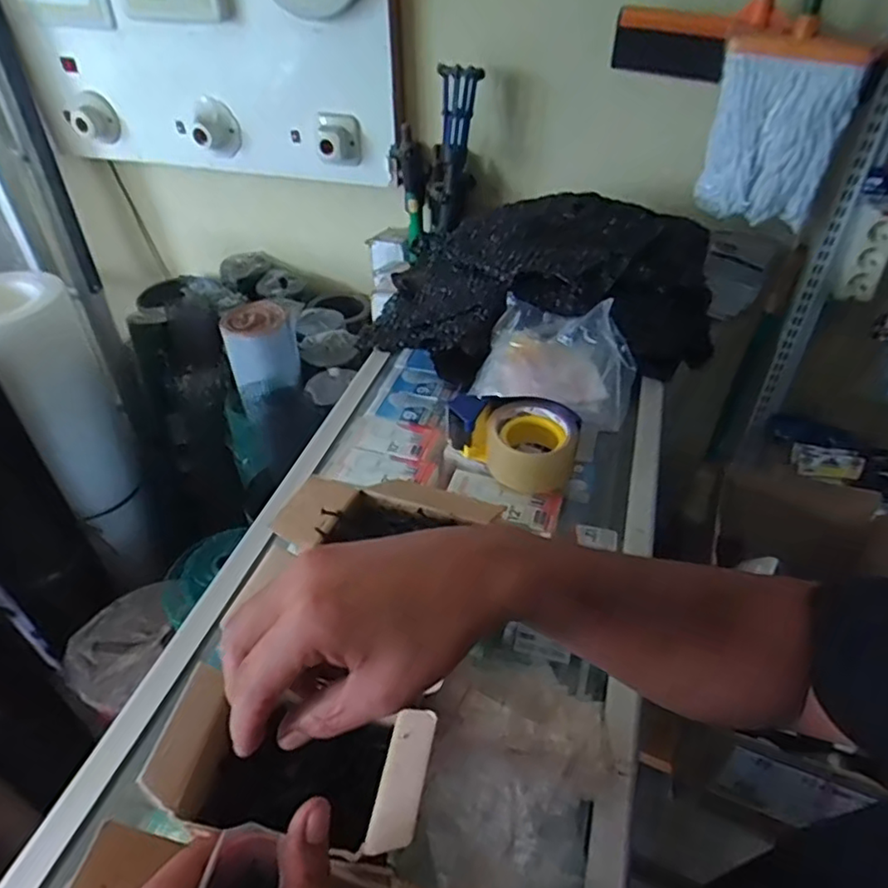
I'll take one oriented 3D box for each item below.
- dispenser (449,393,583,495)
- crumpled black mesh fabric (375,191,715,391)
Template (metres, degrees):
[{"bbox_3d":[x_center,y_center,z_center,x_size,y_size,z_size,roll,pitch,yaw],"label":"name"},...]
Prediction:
[{"bbox_3d":[0.073,-0.004,0.705,0.138,0.066,0.089,14,43,16],"label":"dispenser"},{"bbox_3d":[0.149,-0.235,0.919,0.487,0.125,0.347,3,41,4],"label":"crumpled black mesh fabric"}]

